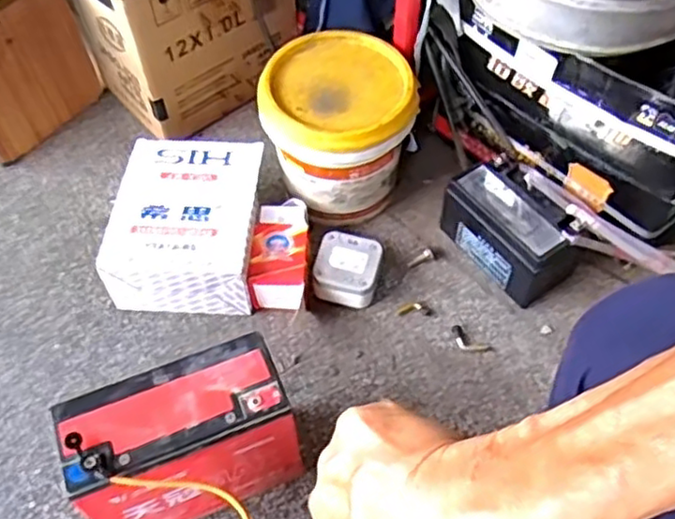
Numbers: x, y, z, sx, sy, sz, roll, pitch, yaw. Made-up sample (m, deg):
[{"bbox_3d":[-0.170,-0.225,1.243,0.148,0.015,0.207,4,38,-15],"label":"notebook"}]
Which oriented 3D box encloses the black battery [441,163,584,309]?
[{"bbox_3d":[0.199,-0.036,0.788,0.080,0.094,0.149,-32,61,-22],"label":"black battery"}]

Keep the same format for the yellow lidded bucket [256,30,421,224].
[{"bbox_3d":[-0.001,-0.149,0.819,0.163,0.171,0.165,0,56,0],"label":"yellow lidded bucket"}]

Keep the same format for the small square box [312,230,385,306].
[{"bbox_3d":[0.012,0.013,0.795,0.073,0.052,0.080,11,55,6],"label":"small square box"}]

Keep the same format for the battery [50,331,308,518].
[{"bbox_3d":[-0.135,0.169,0.614,0.177,0.179,0.081,-17,57,-13],"label":"battery"}]

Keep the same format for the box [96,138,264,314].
[{"bbox_3d":[-0.172,-0.037,0.804,0.159,0.100,0.190,3,54,1],"label":"box"}]

